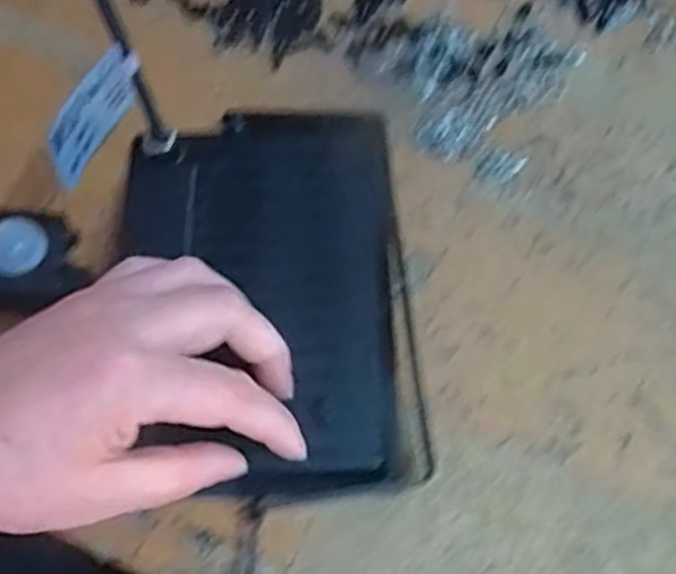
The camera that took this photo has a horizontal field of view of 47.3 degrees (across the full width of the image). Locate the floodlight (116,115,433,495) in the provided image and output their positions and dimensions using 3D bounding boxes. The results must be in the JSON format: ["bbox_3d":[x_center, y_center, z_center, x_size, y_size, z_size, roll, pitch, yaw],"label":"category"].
[{"bbox_3d":[-0.028,0.005,0.353,0.122,0.025,0.178,-8,67,-4],"label":"floodlight"}]

